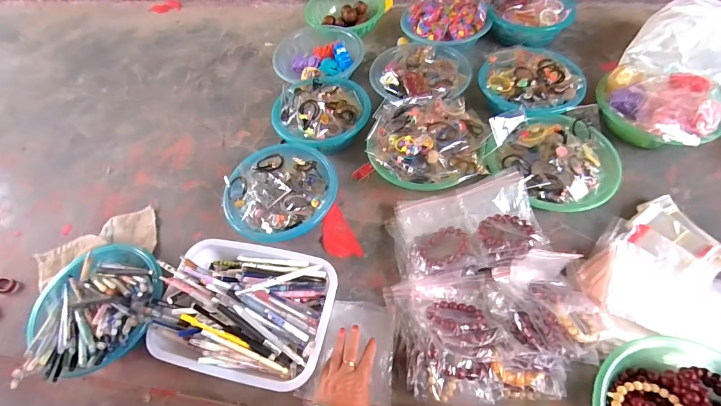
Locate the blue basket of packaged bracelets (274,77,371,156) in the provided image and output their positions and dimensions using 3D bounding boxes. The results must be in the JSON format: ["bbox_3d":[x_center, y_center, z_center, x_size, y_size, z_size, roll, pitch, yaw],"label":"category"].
[{"bbox_3d":[-0.092,-0.211,0.856,0.214,0.109,0.211,-2,56,4],"label":"blue basket of packaged bracelets"}]

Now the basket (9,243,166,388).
[{"bbox_3d":[-0.452,0.176,0.635,0.225,0.101,0.239,-30,59,-14],"label":"basket"}]

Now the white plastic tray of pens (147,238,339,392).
[{"bbox_3d":[-0.193,0.169,0.606,0.287,0.108,0.221,9,58,11],"label":"white plastic tray of pens"}]

